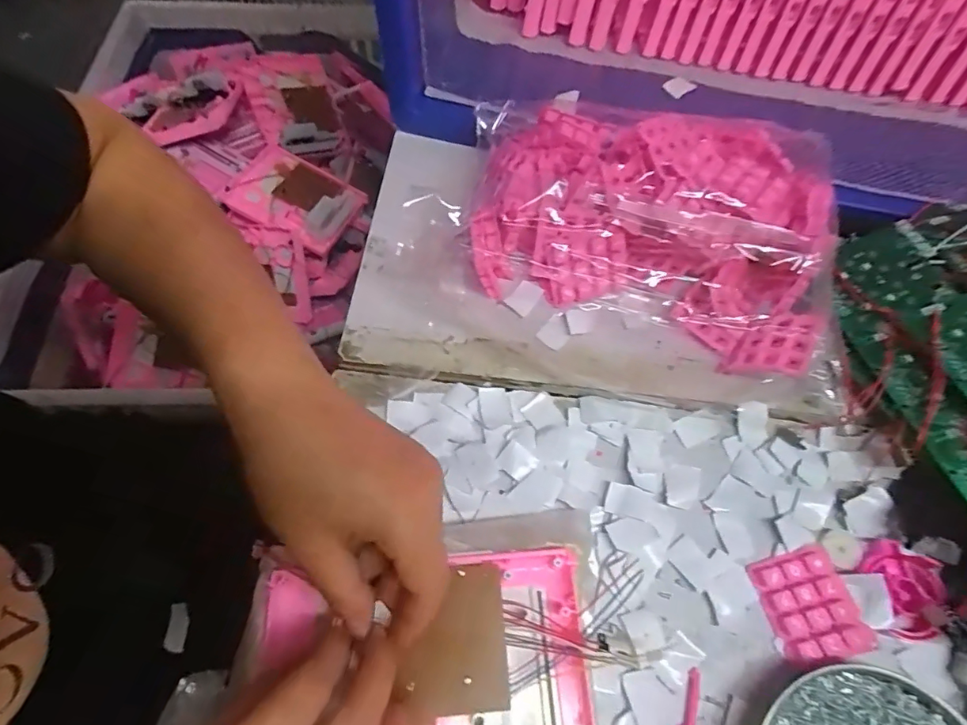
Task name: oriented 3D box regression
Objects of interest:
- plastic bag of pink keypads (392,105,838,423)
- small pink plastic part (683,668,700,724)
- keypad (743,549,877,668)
[{"bbox_3d":[0.098,-0.101,0.366,0.318,0.073,0.183,15,65,5],"label":"plastic bag of pink keypads"},{"bbox_3d":[0.118,0.194,0.285,0.009,0.004,0.036,22,68,10],"label":"small pink plastic part"},{"bbox_3d":[0.197,0.147,0.304,0.048,0.011,0.056,-12,65,-8],"label":"keypad"}]

